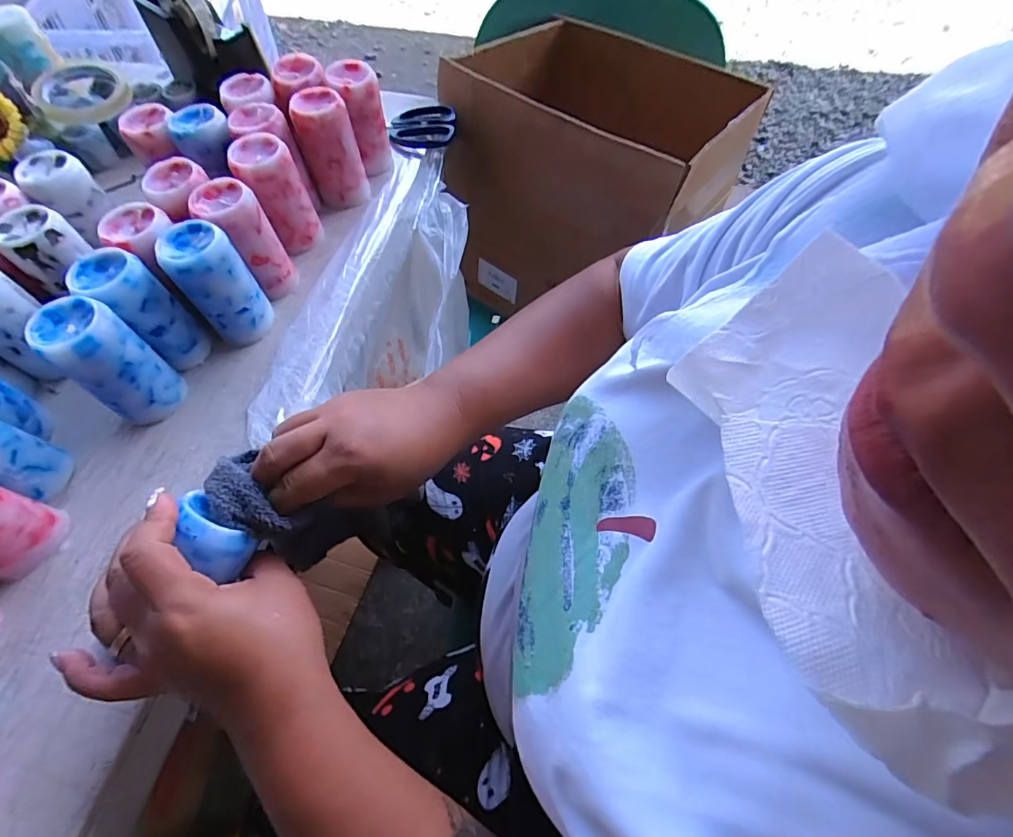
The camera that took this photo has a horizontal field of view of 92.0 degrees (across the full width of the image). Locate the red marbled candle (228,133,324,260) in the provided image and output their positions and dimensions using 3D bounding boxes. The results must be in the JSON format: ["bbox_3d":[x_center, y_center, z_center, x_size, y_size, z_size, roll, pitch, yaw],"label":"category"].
[{"bbox_3d":[-0.209,-0.204,0.452,0.050,0.088,0.054,-30,65,-16],"label":"red marbled candle"}]

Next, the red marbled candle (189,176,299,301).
[{"bbox_3d":[-0.225,-0.153,0.428,0.048,0.094,0.048,-30,65,-16],"label":"red marbled candle"}]

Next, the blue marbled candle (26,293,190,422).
[{"bbox_3d":[-0.290,-0.040,0.363,0.050,0.093,0.051,25,64,13],"label":"blue marbled candle"}]

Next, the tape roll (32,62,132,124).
[{"bbox_3d":[-0.468,-0.361,0.540,0.091,0.013,0.078,-22,79,-15],"label":"tape roll"}]

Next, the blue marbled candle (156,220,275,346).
[{"bbox_3d":[-0.236,-0.109,0.403,0.050,0.092,0.050,-35,67,-18],"label":"blue marbled candle"}]

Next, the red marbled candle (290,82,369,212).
[{"bbox_3d":[-0.173,-0.264,0.483,0.050,0.091,0.050,-21,63,-11],"label":"red marbled candle"}]

